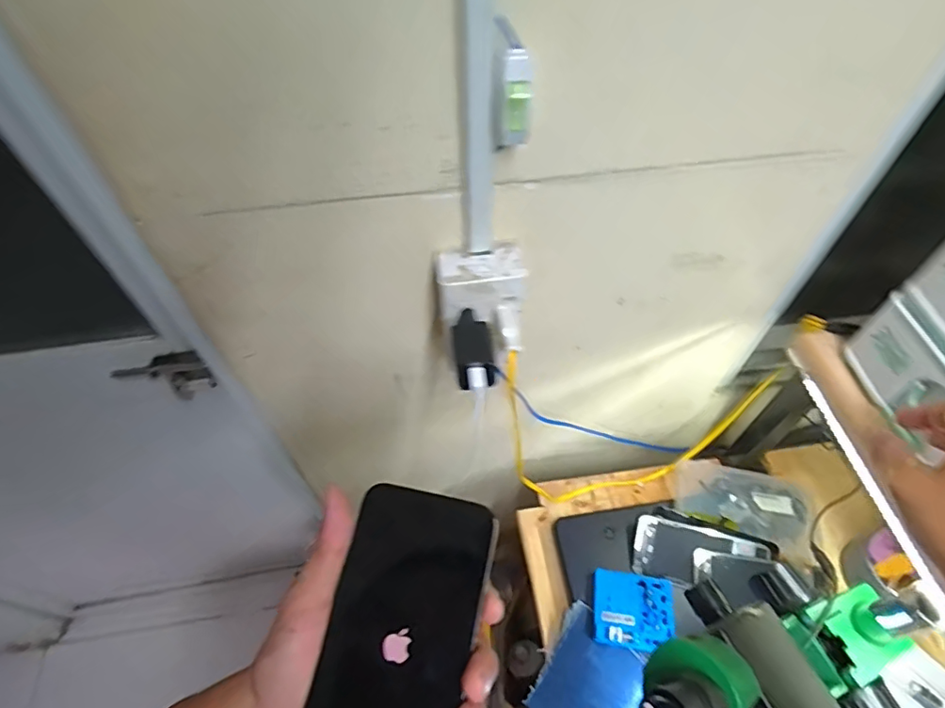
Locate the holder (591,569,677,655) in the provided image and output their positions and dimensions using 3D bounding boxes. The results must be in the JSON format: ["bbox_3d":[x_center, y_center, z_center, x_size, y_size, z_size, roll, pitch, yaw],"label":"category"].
[{"bbox_3d":[0.191,0.305,0.638,0.096,0.011,0.084,7,56,5],"label":"holder"}]

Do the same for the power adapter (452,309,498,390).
[{"bbox_3d":[0.001,-0.001,0.436,0.031,0.033,0.070,-6,55,-4],"label":"power adapter"}]

